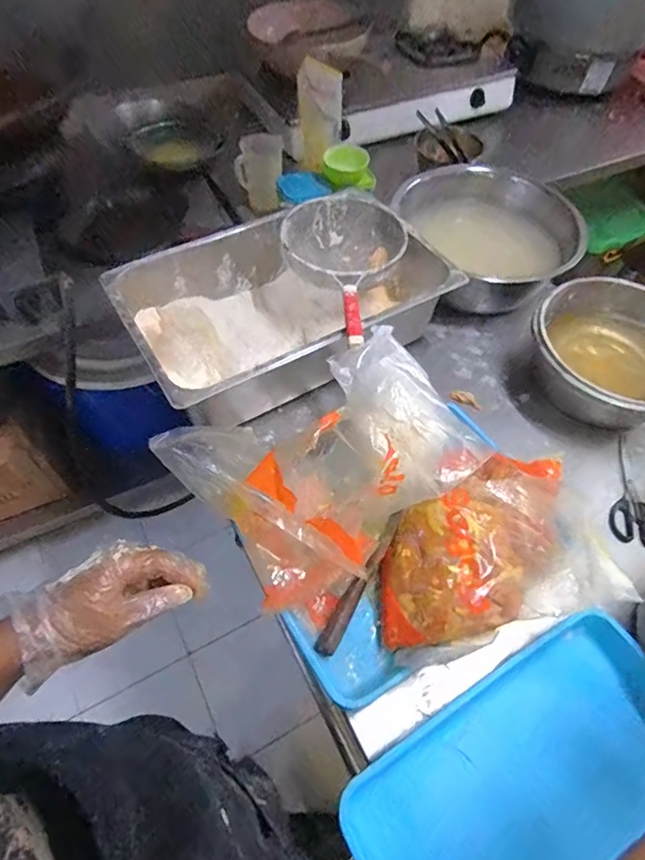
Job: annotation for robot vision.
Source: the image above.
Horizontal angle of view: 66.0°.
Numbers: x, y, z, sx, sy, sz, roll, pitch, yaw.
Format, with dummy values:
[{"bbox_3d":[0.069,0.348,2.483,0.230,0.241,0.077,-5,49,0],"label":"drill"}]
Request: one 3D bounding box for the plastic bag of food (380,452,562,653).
[{"bbox_3d":[0.207,0.149,0.648,0.316,0.096,0.169,-28,62,-20],"label":"plastic bag of food"}]

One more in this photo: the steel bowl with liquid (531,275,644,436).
[{"bbox_3d":[0.500,-0.128,0.855,0.267,0.127,0.239,36,62,20],"label":"steel bowl with liquid"}]

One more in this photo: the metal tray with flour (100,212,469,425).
[{"bbox_3d":[-0.047,-0.209,0.869,0.535,0.171,0.329,-27,61,-19],"label":"metal tray with flour"}]

